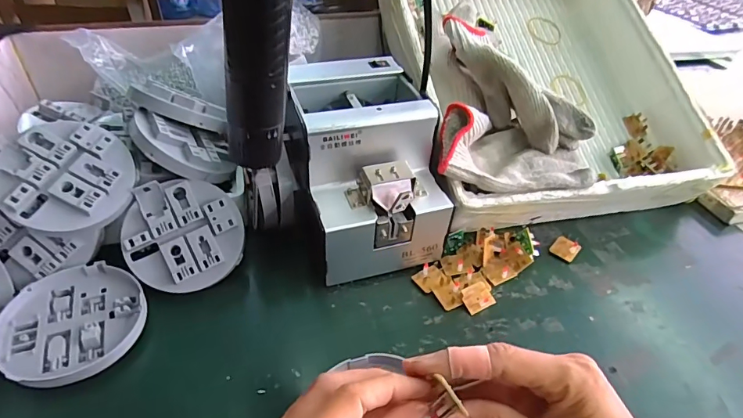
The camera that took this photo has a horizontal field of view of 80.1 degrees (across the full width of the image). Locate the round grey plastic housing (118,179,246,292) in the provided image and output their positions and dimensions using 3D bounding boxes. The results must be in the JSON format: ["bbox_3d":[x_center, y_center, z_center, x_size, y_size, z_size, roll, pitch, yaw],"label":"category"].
[{"bbox_3d":[-0.171,0.024,0.405,0.104,0.016,0.101,2,79,-9],"label":"round grey plastic housing"}]

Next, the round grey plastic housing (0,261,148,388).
[{"bbox_3d":[-0.244,0.091,0.362,0.103,0.017,0.100,3,41,-2],"label":"round grey plastic housing"}]

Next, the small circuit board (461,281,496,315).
[{"bbox_3d":[0.101,0.083,0.418,0.032,0.005,0.025,-17,63,-27],"label":"small circuit board"}]

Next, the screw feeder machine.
[{"bbox_3d":[-0.007,-0.043,0.443,0.124,0.142,0.172,-12,43,-18],"label":"screw feeder machine"}]

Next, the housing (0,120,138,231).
[{"bbox_3d":[-0.261,-0.030,0.378,0.101,0.016,0.093,7,72,-20],"label":"housing"}]

